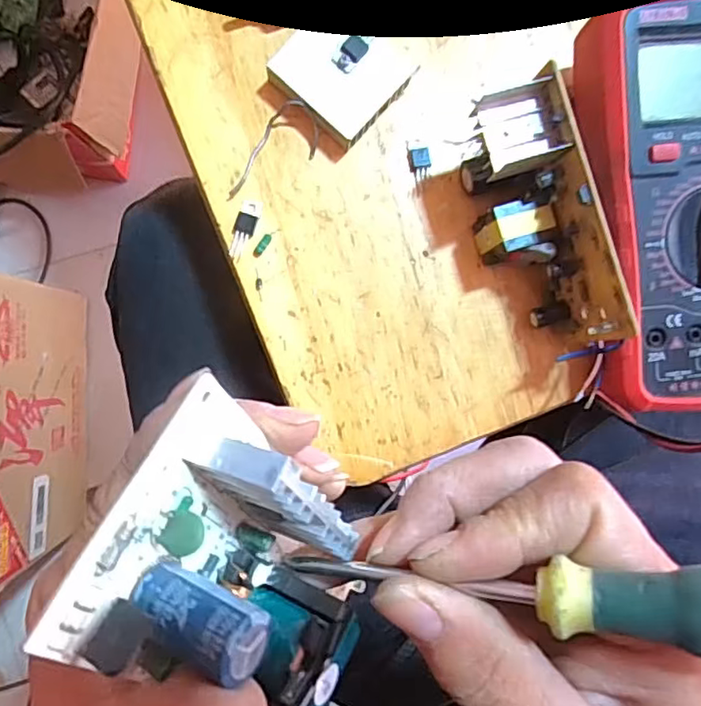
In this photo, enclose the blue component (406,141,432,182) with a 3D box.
[{"bbox_3d":[0.035,-0.096,0.298,0.011,0.004,0.019,-9,89,-4],"label":"blue component"}]

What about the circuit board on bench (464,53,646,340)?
[{"bbox_3d":[0.082,-0.057,0.271,0.035,0.062,0.113,-17,90,-4],"label":"circuit board on bench"}]

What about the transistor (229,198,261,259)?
[{"bbox_3d":[-0.052,-0.061,0.293,0.010,0.004,0.029,18,88,-3],"label":"transistor"}]

